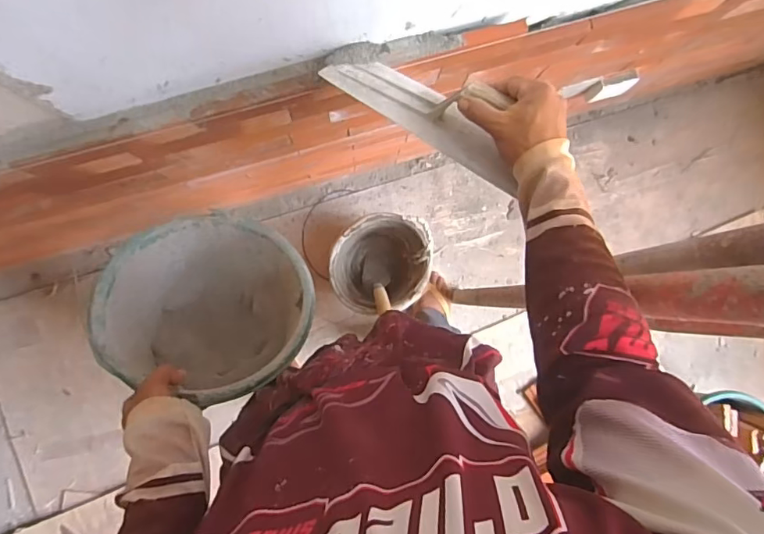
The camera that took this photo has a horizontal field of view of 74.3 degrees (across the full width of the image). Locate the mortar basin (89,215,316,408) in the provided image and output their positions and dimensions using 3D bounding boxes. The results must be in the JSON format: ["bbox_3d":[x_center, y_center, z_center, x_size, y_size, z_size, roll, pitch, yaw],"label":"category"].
[{"bbox_3d":[-0.235,0.076,0.707,0.266,0.154,0.271,4,56,-6],"label":"mortar basin"}]

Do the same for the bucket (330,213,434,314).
[{"bbox_3d":[-0.004,-0.011,1.330,0.250,0.188,0.231,0,91,-3],"label":"bucket"}]

